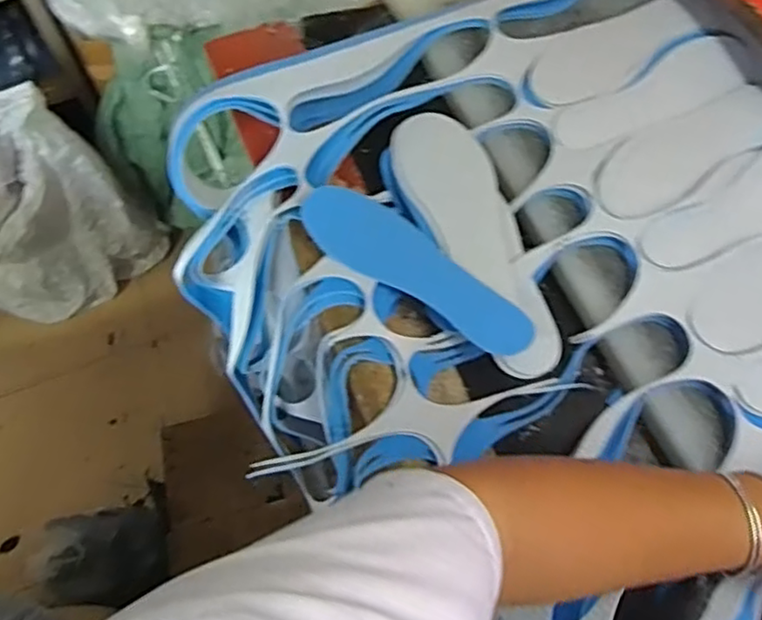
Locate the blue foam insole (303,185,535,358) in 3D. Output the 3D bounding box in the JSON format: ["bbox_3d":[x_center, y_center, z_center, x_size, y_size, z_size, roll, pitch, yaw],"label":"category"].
[{"bbox_3d":[0.037,-0.045,0.623,0.243,0.021,0.081,30,61,5],"label":"blue foam insole"}]

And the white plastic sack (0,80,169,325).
[{"bbox_3d":[-0.864,-0.230,1.583,0.500,0.559,0.254,-28,68,-11],"label":"white plastic sack"}]

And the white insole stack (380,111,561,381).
[{"bbox_3d":[0.094,-0.078,0.645,0.099,0.013,0.300,-23,67,-9],"label":"white insole stack"}]

